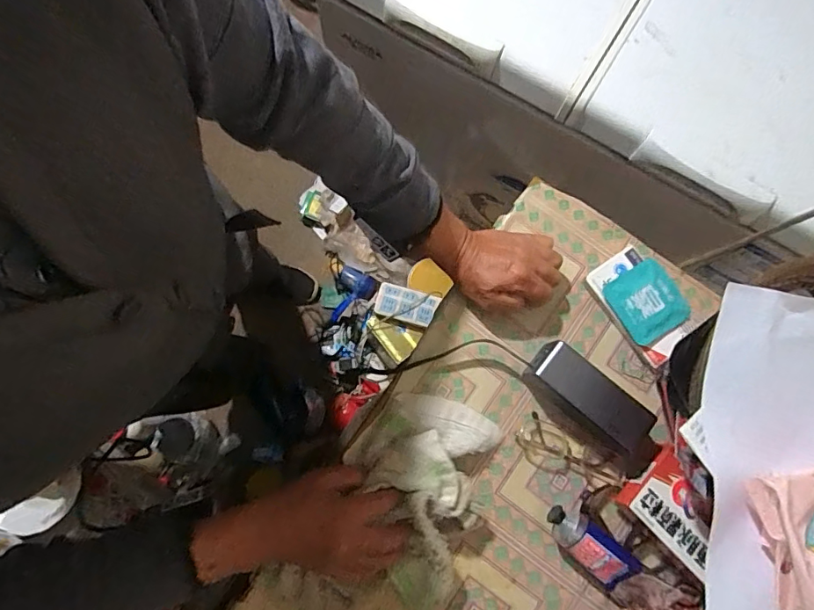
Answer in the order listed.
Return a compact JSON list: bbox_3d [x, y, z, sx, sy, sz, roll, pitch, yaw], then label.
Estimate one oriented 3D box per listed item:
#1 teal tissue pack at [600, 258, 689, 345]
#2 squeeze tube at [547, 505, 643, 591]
[{"bbox_3d":[0.272,-0.005,0.562,0.082,0.011,0.081,-33,81,-7],"label":"teal tissue pack"},{"bbox_3d":[0.188,0.246,0.507,0.099,0.029,0.040,40,81,7],"label":"squeeze tube"}]

